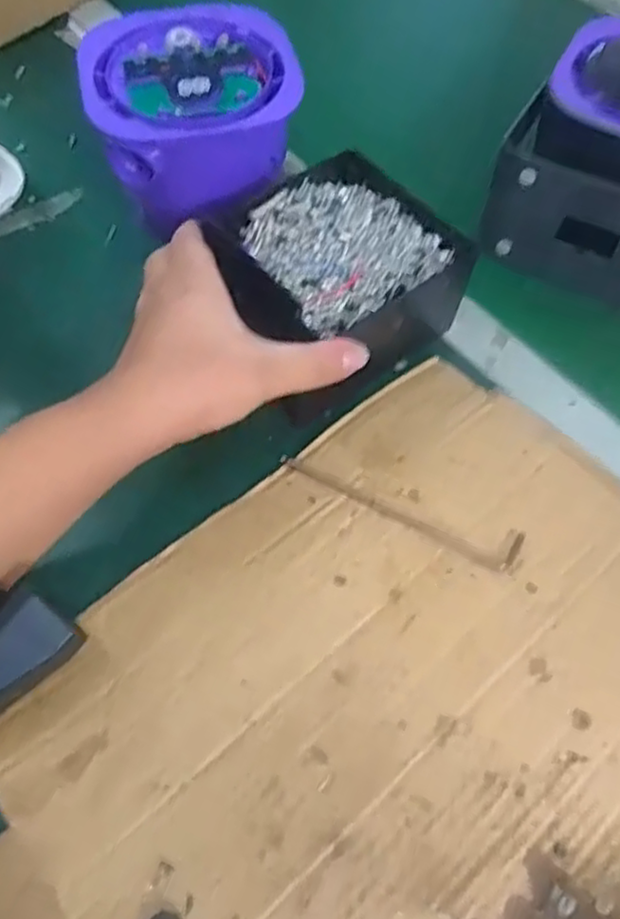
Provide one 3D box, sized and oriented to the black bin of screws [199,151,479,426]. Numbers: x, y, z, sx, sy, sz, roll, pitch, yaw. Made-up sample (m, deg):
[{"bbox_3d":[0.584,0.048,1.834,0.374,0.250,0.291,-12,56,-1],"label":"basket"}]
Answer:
[{"bbox_3d":[0.013,-0.112,0.439,0.146,0.066,0.129,-29,65,-17],"label":"black bin of screws"}]

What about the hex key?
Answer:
[{"bbox_3d":[0.050,0.025,0.390,0.140,0.004,0.024,25,62,12],"label":"hex key"}]

